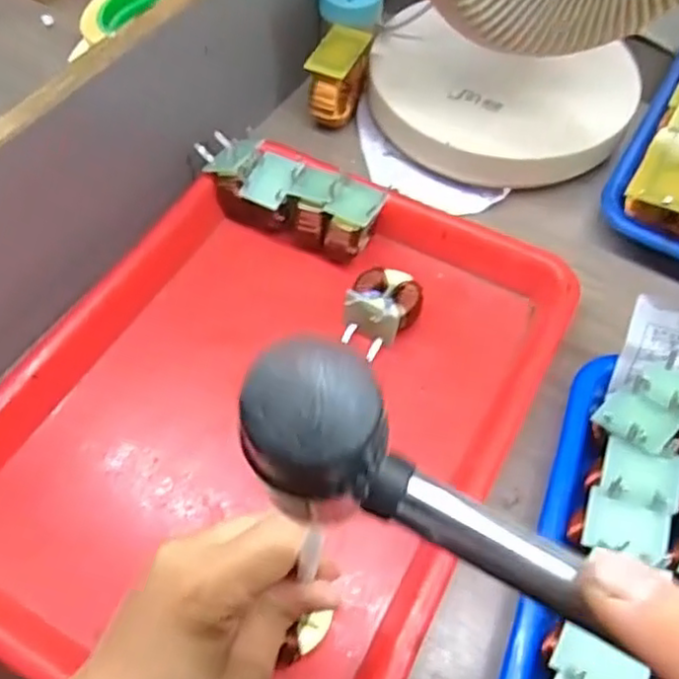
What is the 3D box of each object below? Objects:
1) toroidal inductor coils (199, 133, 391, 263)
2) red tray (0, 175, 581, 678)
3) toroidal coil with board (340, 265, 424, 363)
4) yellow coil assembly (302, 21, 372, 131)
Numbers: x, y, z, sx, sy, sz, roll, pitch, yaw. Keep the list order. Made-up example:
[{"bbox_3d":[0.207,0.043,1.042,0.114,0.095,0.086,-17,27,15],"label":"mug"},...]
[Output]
[{"bbox_3d":[-0.034,-0.095,0.442,0.126,0.038,0.044,26,60,14],"label":"toroidal inductor coils"},{"bbox_3d":[-0.039,0.034,0.374,0.256,0.047,0.336,26,60,14],"label":"red tray"},{"bbox_3d":[0.024,-0.021,0.409,0.040,0.029,0.053,36,63,19],"label":"toroidal coil with board"},{"bbox_3d":[-0.001,-0.191,0.503,0.031,0.057,0.052,23,60,13],"label":"yellow coil assembly"}]

